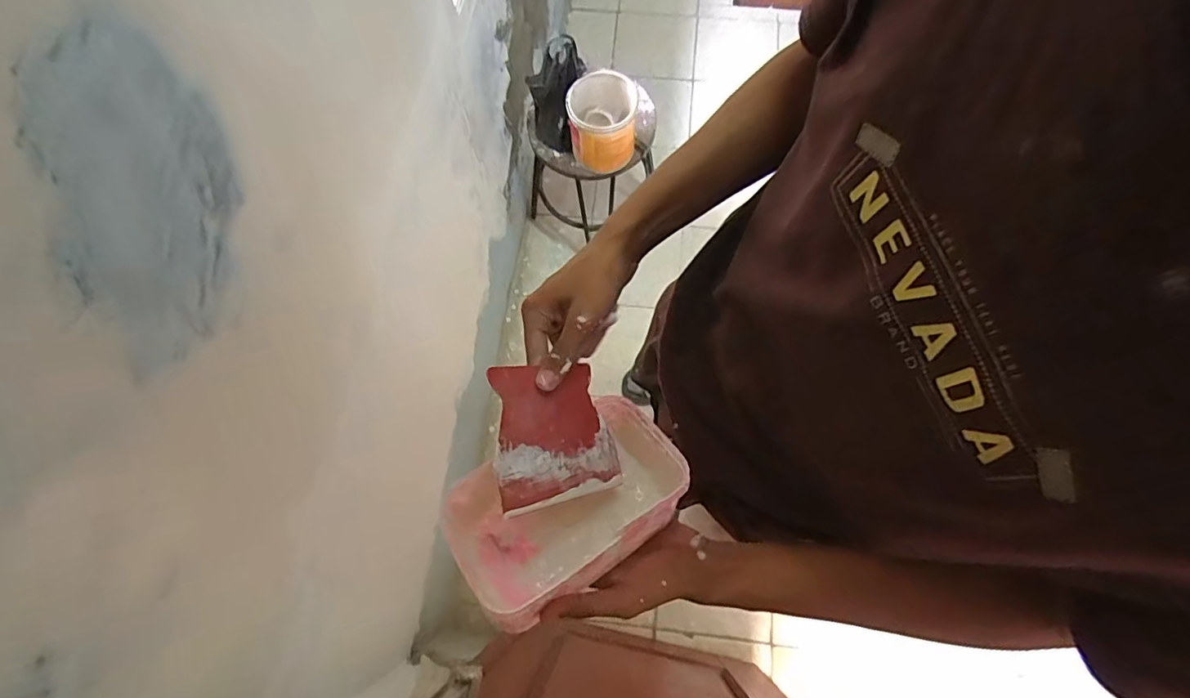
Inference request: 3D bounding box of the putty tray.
[{"bbox_3d":[-0.022,0.126,0.433,0.194,0.085,0.114,-34,70,-12],"label":"putty tray"}]

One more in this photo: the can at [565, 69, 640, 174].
[{"bbox_3d":[0.018,-0.511,1.200,0.146,0.161,0.145,-1,67,2],"label":"can"}]

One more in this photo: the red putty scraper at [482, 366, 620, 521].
[{"bbox_3d":[-0.028,0.064,0.416,0.117,0.011,0.105,0,77,-45],"label":"red putty scraper"}]

